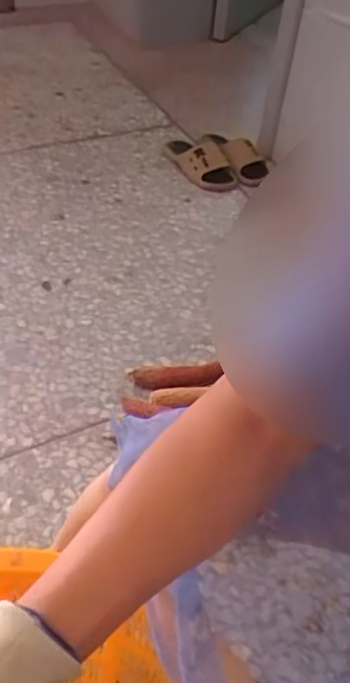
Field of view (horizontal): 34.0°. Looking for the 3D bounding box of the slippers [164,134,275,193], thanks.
[{"bbox_3d":[0.123,-0.534,1.641,0.251,0.074,0.262,-14,49,-17],"label":"slippers"}]

